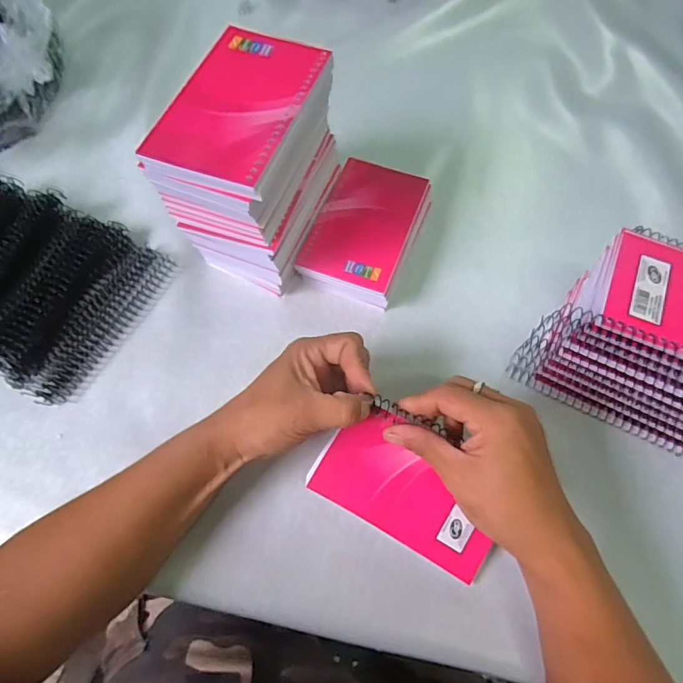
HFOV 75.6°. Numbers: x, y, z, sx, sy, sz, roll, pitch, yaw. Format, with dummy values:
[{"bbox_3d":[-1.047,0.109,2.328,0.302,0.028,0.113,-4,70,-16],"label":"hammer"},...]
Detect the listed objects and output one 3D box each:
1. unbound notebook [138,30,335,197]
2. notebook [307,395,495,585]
[{"bbox_3d":[-0.065,-0.155,0.288,0.078,0.011,0.135,18,68,8],"label":"unbound notebook"},{"bbox_3d":[0.051,0.098,0.302,0.129,0.012,0.083,30,98,-1],"label":"notebook"}]

